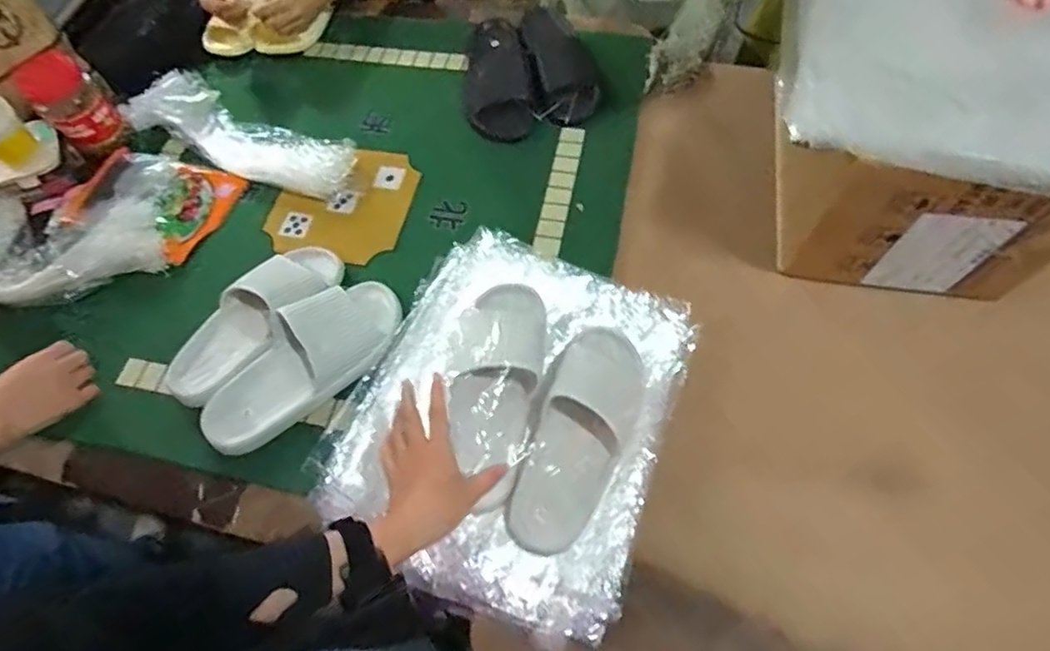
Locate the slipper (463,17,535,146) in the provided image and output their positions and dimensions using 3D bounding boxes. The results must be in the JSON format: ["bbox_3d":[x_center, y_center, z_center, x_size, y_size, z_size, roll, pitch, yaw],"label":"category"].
[{"bbox_3d":[-0.049,-0.425,0.982,0.108,0.069,0.268,-6,64,-1],"label":"slipper"}]

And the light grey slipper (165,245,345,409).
[{"bbox_3d":[-0.368,-0.012,0.788,0.100,0.059,0.270,31,69,16],"label":"light grey slipper"}]

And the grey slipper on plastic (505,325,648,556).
[{"bbox_3d":[0.063,0.123,0.670,0.108,0.070,0.271,19,66,11],"label":"grey slipper on plastic"}]

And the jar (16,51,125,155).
[{"bbox_3d":[-0.713,-0.349,0.920,0.107,0.118,0.088,41,71,19],"label":"jar"}]

